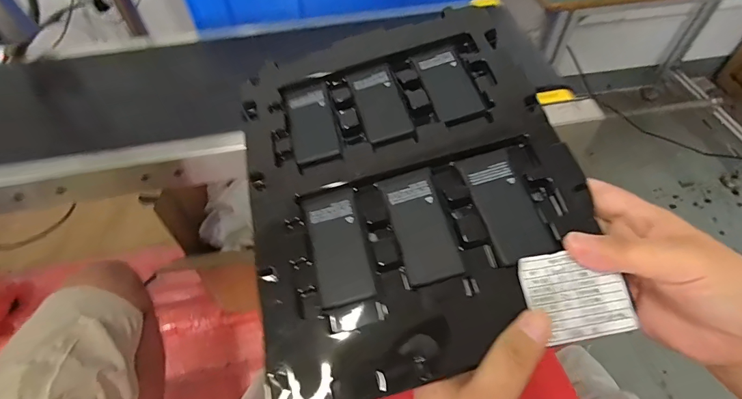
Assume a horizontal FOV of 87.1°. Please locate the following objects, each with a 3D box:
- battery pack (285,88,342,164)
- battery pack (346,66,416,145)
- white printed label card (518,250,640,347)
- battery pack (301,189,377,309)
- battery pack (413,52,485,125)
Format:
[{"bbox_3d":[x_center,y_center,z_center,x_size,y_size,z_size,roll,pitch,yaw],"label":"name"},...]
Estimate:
[{"bbox_3d":[-0.046,-0.059,0.303,0.033,0.009,0.071,-12,54,-7],"label":"battery pack"},{"bbox_3d":[0.006,-0.078,0.305,0.035,0.011,0.074,-13,54,-7],"label":"battery pack"},{"bbox_3d":[0.120,0.055,0.228,0.059,0.004,0.049,-8,72,-6],"label":"white printed label card"},{"bbox_3d":[-0.021,0.029,0.251,0.034,0.012,0.074,-13,54,-7],"label":"battery pack"},{"bbox_3d":[0.060,-0.088,0.304,0.034,0.007,0.067,-20,62,2],"label":"battery pack"}]

